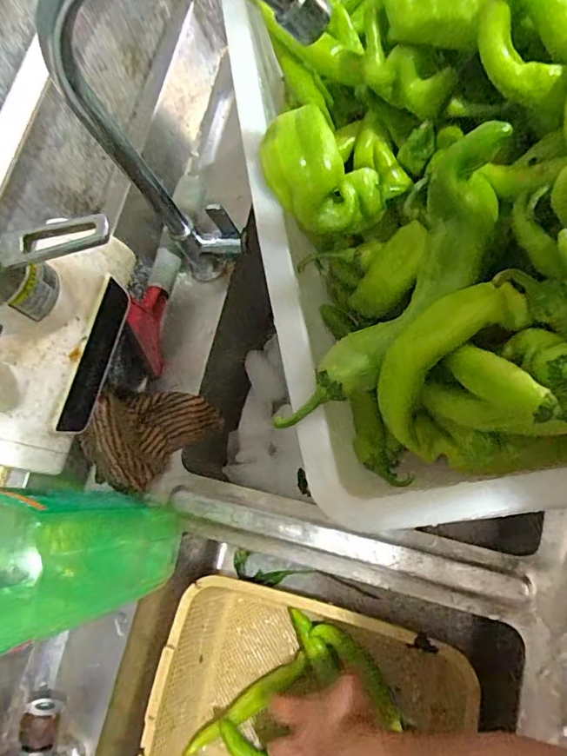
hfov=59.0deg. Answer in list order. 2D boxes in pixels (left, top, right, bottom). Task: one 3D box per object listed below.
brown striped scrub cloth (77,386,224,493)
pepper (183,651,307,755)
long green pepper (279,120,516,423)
[{"bbox_3d":[-0.122,0.042,0.453,0.119,0.047,0.076,-36,68,-20],"label":"brown striped scrub cloth"},{"bbox_3d":[-0.039,0.352,0.538,0.156,0.024,0.024,-36,67,-3],"label":"pepper"},{"bbox_3d":[0.066,-0.046,0.292,0.051,0.037,0.192,42,106,19],"label":"long green pepper"}]

